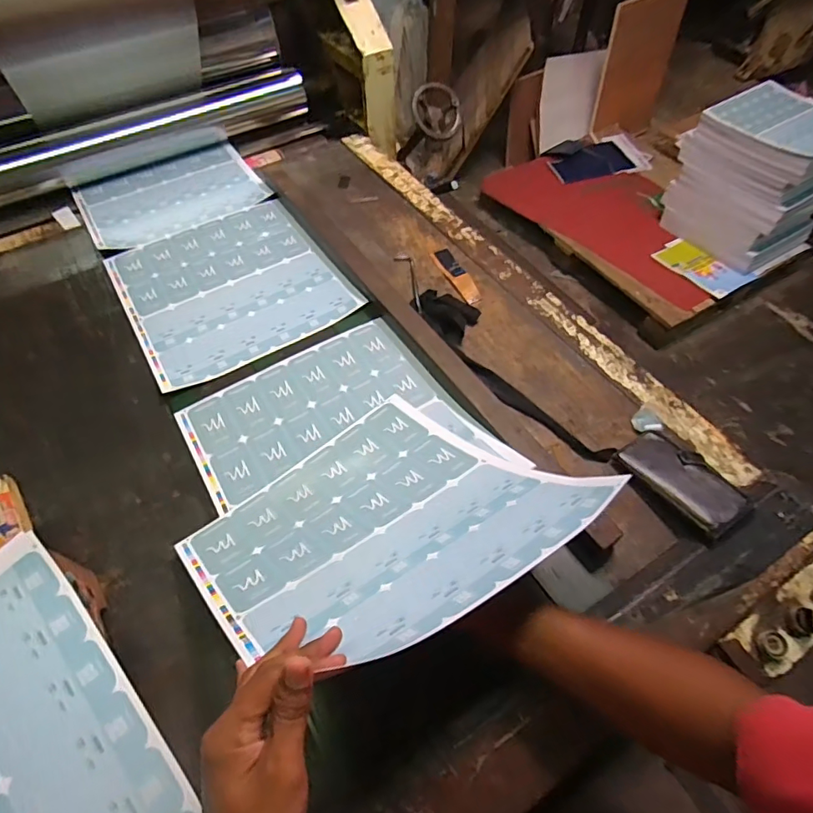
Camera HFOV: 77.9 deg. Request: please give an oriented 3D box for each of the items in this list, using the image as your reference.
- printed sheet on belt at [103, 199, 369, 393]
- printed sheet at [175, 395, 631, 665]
[{"bbox_3d":[-0.320,-0.223,0.911,0.350,0.012,0.375,-29,60,-17],"label":"printed sheet on belt"},{"bbox_3d":[-0.030,0.118,0.545,0.344,0.044,0.376,-28,23,-30],"label":"printed sheet"}]

